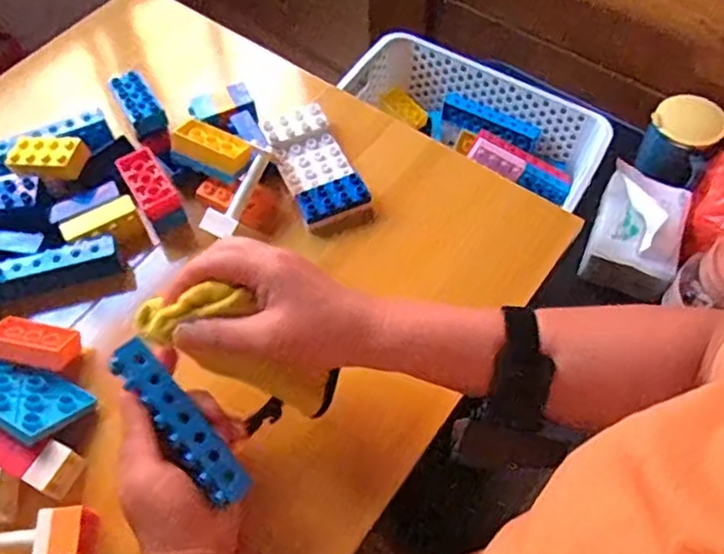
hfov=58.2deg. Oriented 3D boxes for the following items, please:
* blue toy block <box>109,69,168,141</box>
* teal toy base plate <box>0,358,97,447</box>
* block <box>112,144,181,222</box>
[{"bbox_3d":[-0.210,-0.162,0.610,0.030,0.024,0.071,-29,63,-16],"label":"blue toy block"},{"bbox_3d":[-0.272,0.081,0.494,0.124,0.008,0.066,27,28,13],"label":"teal toy base plate"},{"bbox_3d":[-0.190,-0.083,0.575,0.032,0.022,0.066,-29,63,-16],"label":"block"}]

